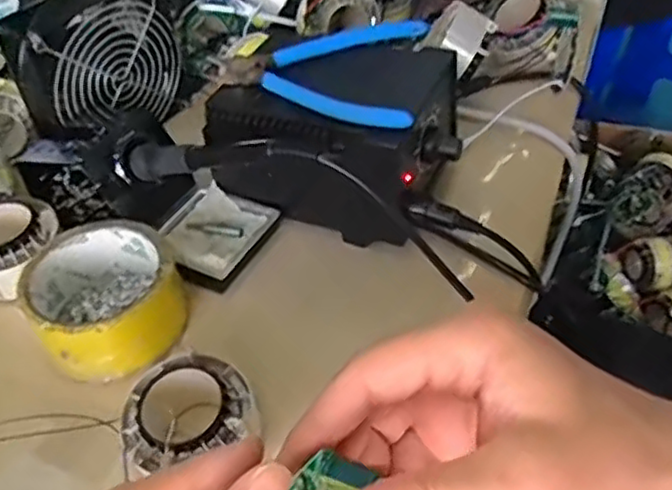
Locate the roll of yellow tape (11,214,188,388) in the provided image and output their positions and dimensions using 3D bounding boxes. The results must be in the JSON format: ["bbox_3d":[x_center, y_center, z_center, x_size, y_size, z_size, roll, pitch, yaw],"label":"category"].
[{"bbox_3d":[-0.135,0.030,0.402,0.083,0.046,0.085,-3,47,3],"label":"roll of yellow tape"}]

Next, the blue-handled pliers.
[{"bbox_3d":[-0.008,-0.109,0.439,0.122,0.022,0.112,4,48,9],"label":"blue-handled pliers"}]

